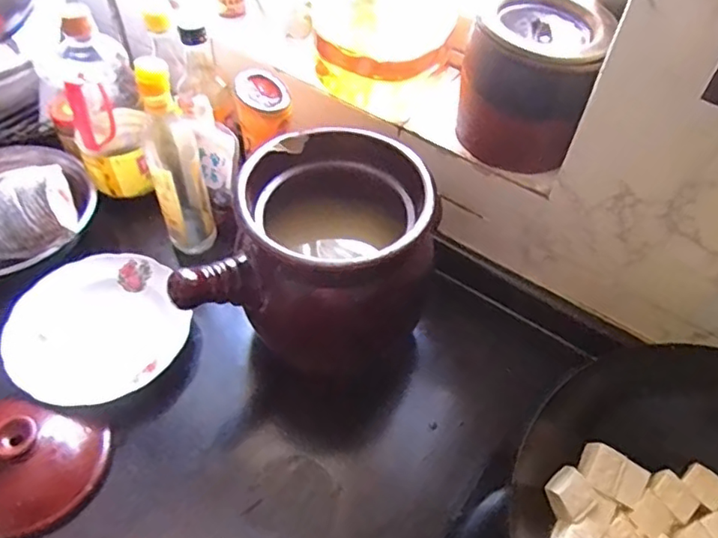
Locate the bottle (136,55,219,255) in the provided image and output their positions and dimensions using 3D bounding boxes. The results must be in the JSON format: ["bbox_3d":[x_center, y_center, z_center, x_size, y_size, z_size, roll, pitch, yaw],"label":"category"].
[{"bbox_3d":[-0.214,-0.122,0.684,0.063,0.256,0.063,-11,53,-11],"label":"bottle"}]

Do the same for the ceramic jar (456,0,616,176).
[{"bbox_3d":[0.174,-0.194,0.619,0.131,0.143,0.117,17,53,11],"label":"ceramic jar"}]

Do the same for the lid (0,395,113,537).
[{"bbox_3d":[-0.331,0.187,0.567,0.151,0.047,0.123,12,53,7],"label":"lid"}]

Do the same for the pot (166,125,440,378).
[{"bbox_3d":[-0.054,0.002,0.624,0.273,0.210,0.179,-24,57,-19],"label":"pot"}]

